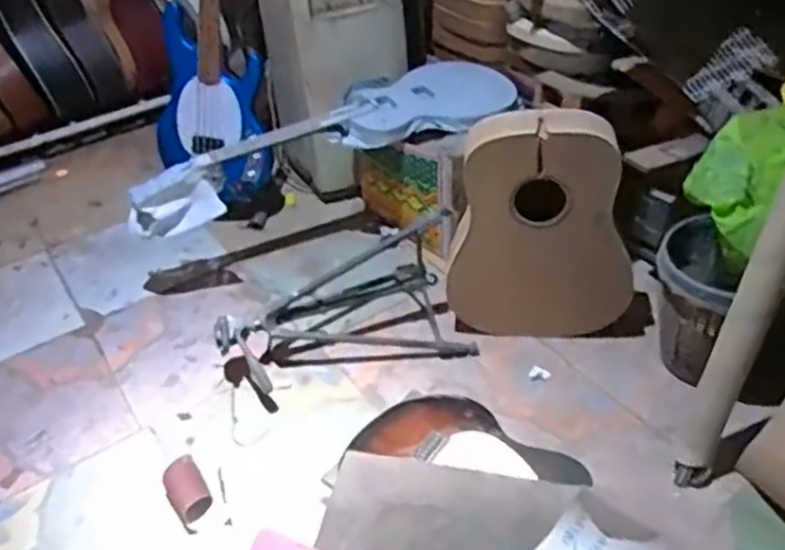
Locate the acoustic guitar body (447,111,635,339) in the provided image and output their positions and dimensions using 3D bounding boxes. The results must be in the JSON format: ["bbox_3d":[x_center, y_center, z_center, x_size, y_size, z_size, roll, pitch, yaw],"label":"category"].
[{"bbox_3d":[0.302,-0.084,1.478,0.368,0.498,0.096,-4,41,2],"label":"acoustic guitar body"}]

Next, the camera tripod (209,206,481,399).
[{"bbox_3d":[-0.112,0.063,1.561,0.537,0.235,0.249,-13,41,-8],"label":"camera tripod"}]

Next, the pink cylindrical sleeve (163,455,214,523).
[{"bbox_3d":[-0.379,0.393,1.329,0.070,0.044,0.127,-26,45,-23],"label":"pink cylindrical sleeve"}]

